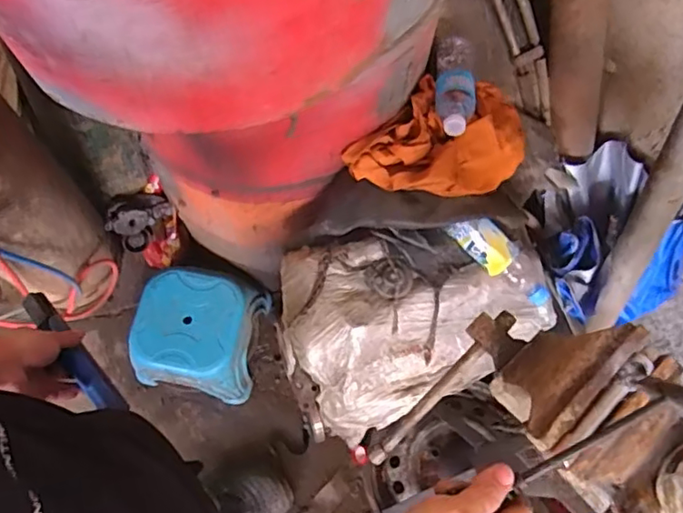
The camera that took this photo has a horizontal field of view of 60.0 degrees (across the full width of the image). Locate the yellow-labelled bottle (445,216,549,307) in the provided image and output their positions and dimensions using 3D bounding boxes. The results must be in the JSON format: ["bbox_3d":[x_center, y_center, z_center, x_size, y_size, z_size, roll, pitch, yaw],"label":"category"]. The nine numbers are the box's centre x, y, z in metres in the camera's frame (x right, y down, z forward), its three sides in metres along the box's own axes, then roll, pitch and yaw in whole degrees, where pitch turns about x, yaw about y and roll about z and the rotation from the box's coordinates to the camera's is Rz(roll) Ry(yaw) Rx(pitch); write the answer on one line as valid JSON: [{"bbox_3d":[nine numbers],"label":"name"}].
[{"bbox_3d":[0.271,0.003,0.993,0.213,0.053,0.067,39,71,-14],"label":"yellow-labelled bottle"}]

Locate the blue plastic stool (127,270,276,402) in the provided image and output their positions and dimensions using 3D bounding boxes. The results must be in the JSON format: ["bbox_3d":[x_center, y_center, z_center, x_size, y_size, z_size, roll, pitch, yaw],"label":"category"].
[{"bbox_3d":[-0.338,0.179,1.413,0.269,0.197,0.275,12,70,2],"label":"blue plastic stool"}]

